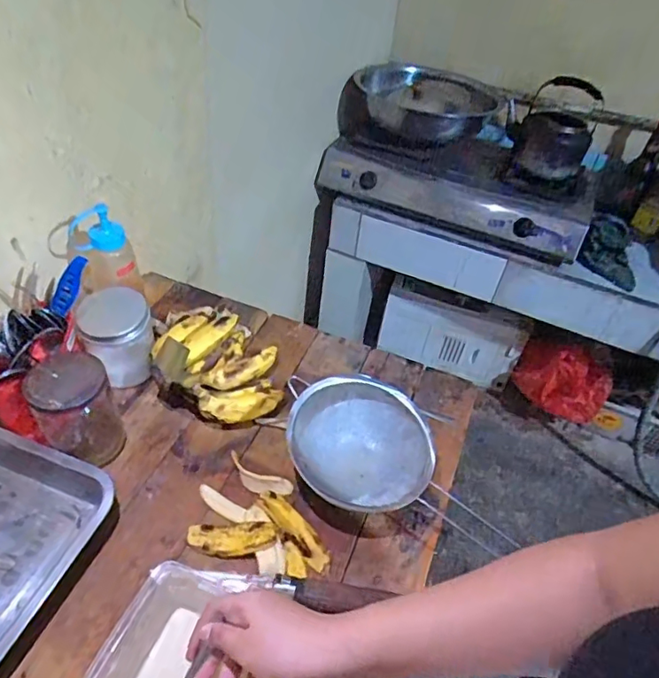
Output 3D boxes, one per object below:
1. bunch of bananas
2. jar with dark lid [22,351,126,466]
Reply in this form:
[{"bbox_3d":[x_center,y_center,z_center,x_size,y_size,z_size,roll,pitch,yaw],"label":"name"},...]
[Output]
[{"bbox_3d":[-0.159,0.016,0.737,0.159,0.092,0.218,-12,47,-20],"label":"bunch of bananas"},{"bbox_3d":[-0.291,0.087,0.620,0.082,0.129,0.074,-20,50,-27],"label":"jar with dark lid"}]

